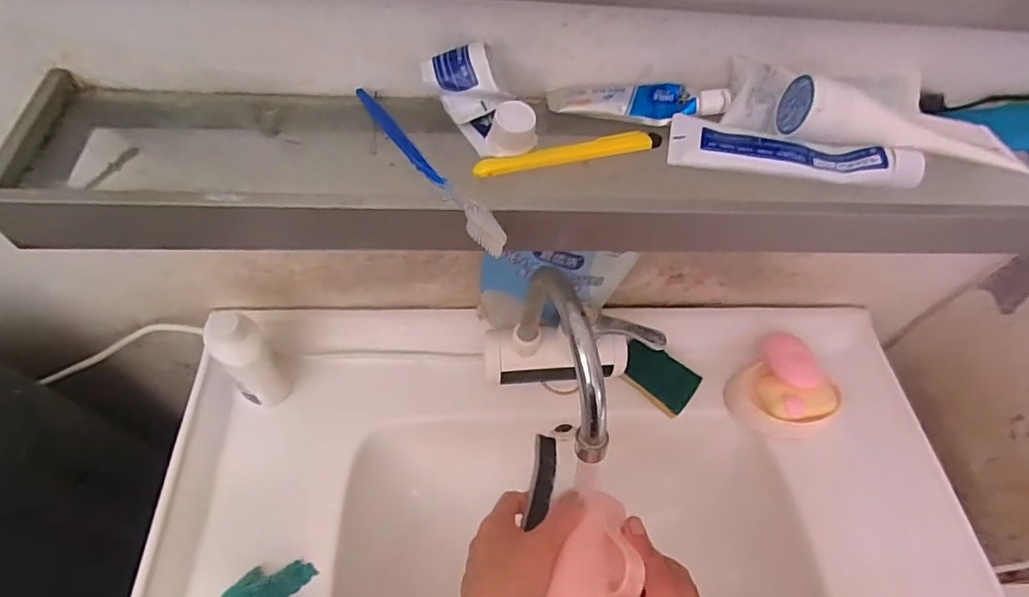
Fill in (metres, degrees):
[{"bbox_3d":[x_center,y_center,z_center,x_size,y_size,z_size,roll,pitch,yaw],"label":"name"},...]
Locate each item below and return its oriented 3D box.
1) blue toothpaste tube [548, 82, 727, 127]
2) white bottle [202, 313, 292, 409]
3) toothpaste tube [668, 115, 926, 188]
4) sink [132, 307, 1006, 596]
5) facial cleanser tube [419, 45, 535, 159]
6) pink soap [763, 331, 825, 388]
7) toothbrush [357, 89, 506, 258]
[{"bbox_3d":[0.088,-0.145,0.396,0.128,0.018,0.032,-2,57,-6],"label":"blue toothpaste tube"},{"bbox_3d":[-0.266,0.068,0.549,0.051,0.135,0.052,2,56,-3],"label":"white bottle"},{"bbox_3d":[0.190,-0.103,0.371,0.161,0.019,0.040,10,56,1],"label":"toothpaste tube"},{"bbox_3d":[0.060,0.247,0.580,0.802,0.177,0.468,-2,57,-6],"label":"sink"},{"bbox_3d":[-0.021,-0.130,0.356,0.053,0.048,0.083,-23,62,-19],"label":"facial cleanser tube"},{"bbox_3d":[0.324,0.072,0.633,0.050,0.022,0.079,-4,57,-8],"label":"pink soap"},{"bbox_3d":[-0.058,-0.087,0.347,0.013,0.012,0.174,-29,63,-22],"label":"toothbrush"}]

